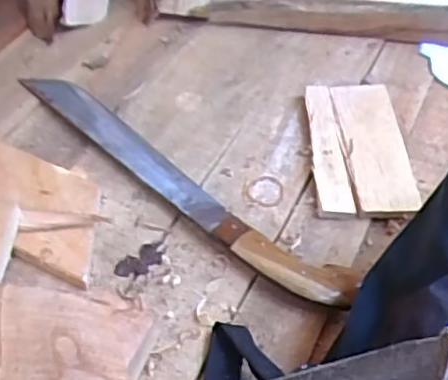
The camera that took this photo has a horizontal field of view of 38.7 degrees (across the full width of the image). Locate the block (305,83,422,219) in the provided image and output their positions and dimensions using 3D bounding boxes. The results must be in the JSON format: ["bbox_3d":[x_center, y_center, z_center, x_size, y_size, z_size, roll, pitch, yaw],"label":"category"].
[{"bbox_3d":[0.140,-0.047,0.669,0.099,0.019,0.190,2,48,-2],"label":"block"}]

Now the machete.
[{"bbox_3d":[-0.055,-0.016,0.626,0.426,0.029,0.054,35,55,25],"label":"machete"}]

